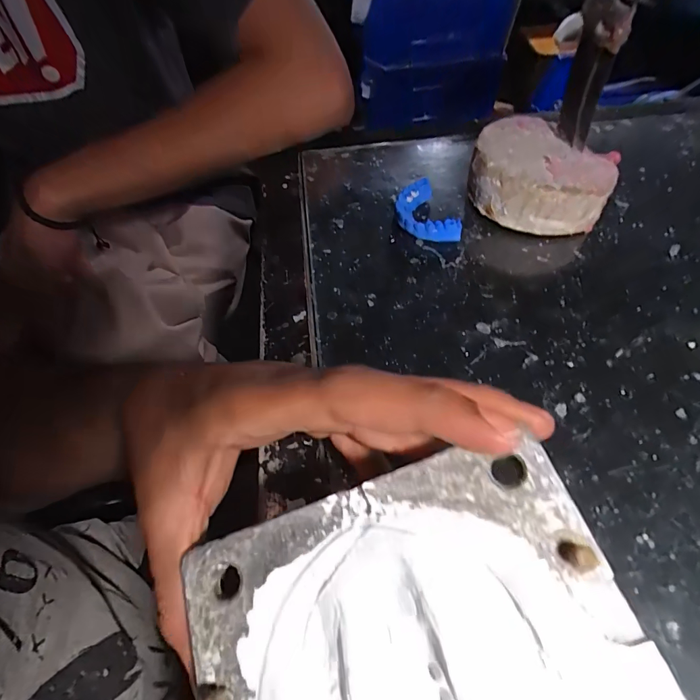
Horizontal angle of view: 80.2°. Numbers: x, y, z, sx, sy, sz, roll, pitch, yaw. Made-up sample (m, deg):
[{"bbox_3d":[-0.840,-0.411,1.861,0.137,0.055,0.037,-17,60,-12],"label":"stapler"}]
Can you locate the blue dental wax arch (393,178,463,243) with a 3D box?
[{"bbox_3d":[0.054,-0.096,0.297,0.036,0.016,0.054,-22,57,-12],"label":"blue dental wax arch"}]

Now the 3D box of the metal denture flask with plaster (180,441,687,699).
[{"bbox_3d":[0.020,0.093,0.117,0.123,0.026,0.108,-15,56,-7],"label":"metal denture flask with plaster"}]

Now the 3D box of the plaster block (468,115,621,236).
[{"bbox_3d":[0.134,-0.124,0.295,0.089,0.043,0.084,18,58,15],"label":"plaster block"}]

